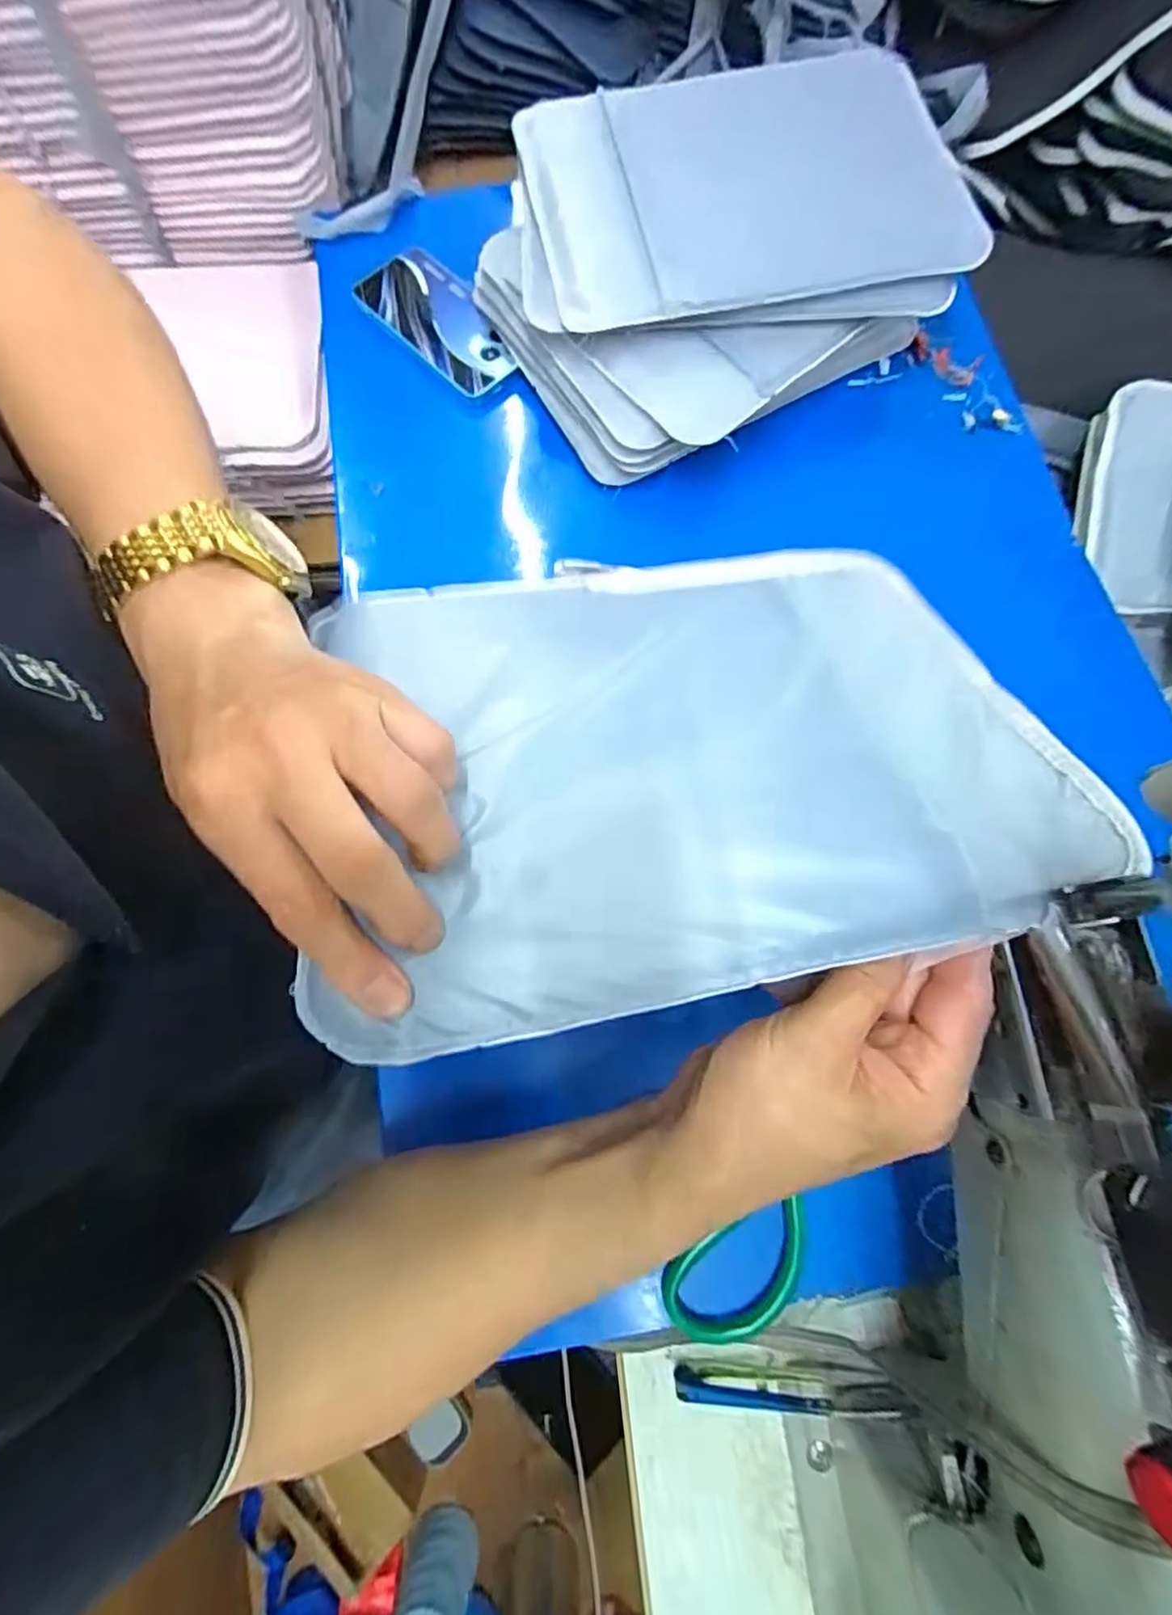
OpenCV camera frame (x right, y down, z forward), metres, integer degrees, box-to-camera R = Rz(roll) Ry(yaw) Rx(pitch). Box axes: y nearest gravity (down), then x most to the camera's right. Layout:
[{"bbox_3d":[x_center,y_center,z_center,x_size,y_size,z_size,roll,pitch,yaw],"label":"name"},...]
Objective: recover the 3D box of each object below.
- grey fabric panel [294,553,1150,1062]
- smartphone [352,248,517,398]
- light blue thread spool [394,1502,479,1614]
[{"bbox_3d":[0.040,-0.036,0.272,0.291,0.023,0.226,-10,56,-4],"label":"grey fabric panel"},{"bbox_3d":[-0.121,-0.410,0.533,0.075,0.015,0.161,-41,78,-8],"label":"smartphone"},{"bbox_3d":[-0.143,0.728,0.589,0.066,0.115,0.058,22,78,5],"label":"light blue thread spool"}]

